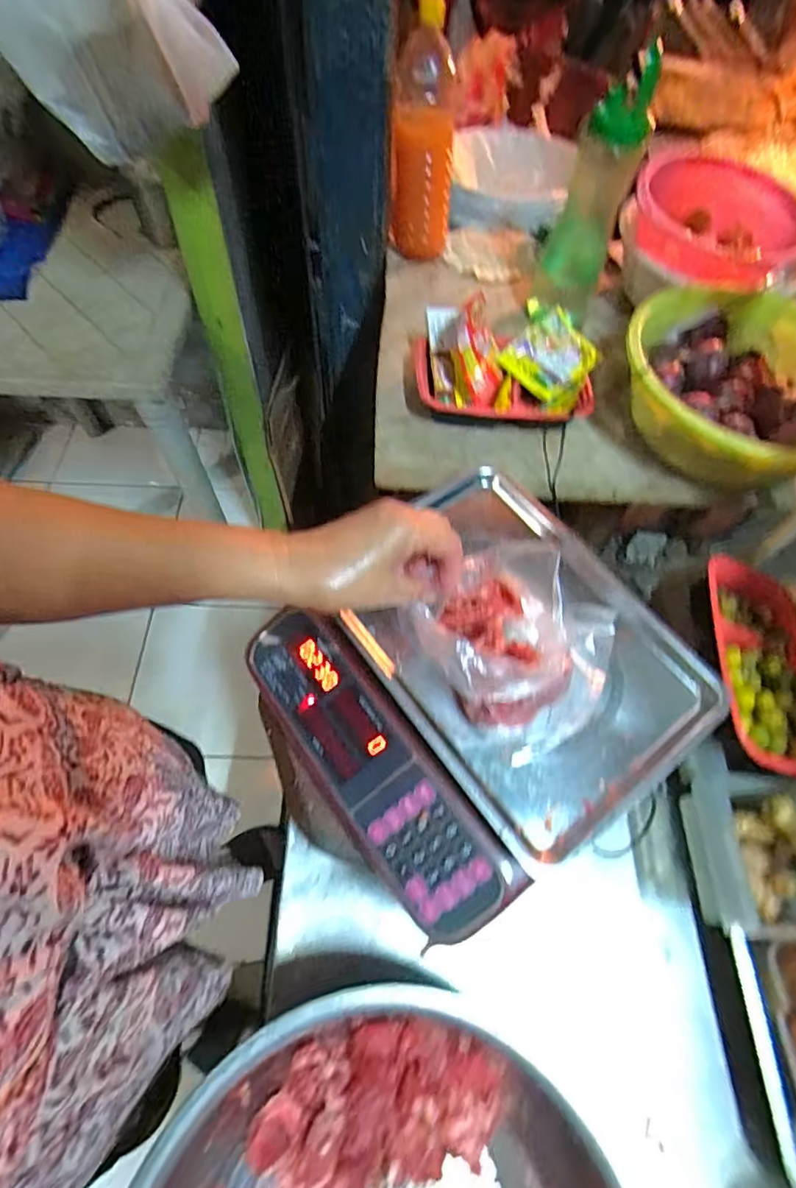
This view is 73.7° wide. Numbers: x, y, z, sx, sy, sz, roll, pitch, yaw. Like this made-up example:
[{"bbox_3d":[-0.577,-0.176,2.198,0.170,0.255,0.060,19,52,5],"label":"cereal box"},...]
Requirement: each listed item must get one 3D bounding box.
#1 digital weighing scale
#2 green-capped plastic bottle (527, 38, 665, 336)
[{"bbox_3d":[0.068,0.083,0.503,0.332,0.113,0.320,-33,68,-18],"label":"digital weighing scale"},{"bbox_3d":[0.250,-0.499,0.694,0.085,0.286,0.073,20,62,8],"label":"green-capped plastic bottle"}]

